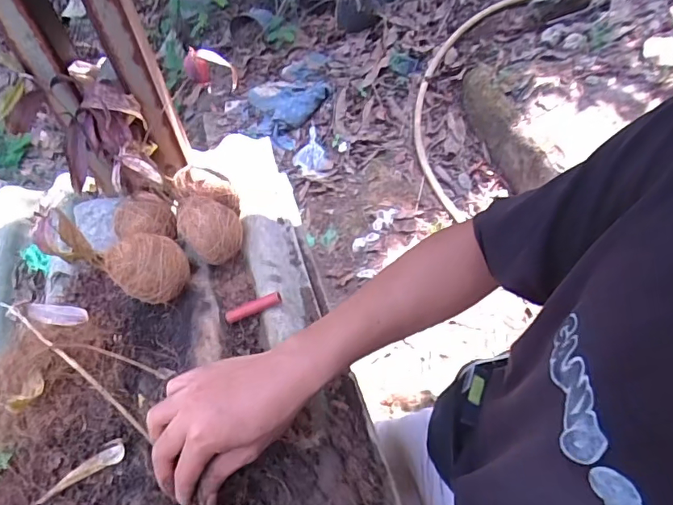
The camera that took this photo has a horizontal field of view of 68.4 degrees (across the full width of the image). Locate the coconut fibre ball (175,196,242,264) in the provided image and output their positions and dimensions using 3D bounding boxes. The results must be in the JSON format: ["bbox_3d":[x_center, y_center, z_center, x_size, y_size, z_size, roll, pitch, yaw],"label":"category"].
[{"bbox_3d":[-0.136,-0.026,0.528,0.059,0.051,0.055,-2,53,2],"label":"coconut fibre ball"}]

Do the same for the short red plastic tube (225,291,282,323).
[{"bbox_3d":[-0.087,0.056,0.506,0.063,0.012,0.013,-23,54,6],"label":"short red plastic tube"}]

